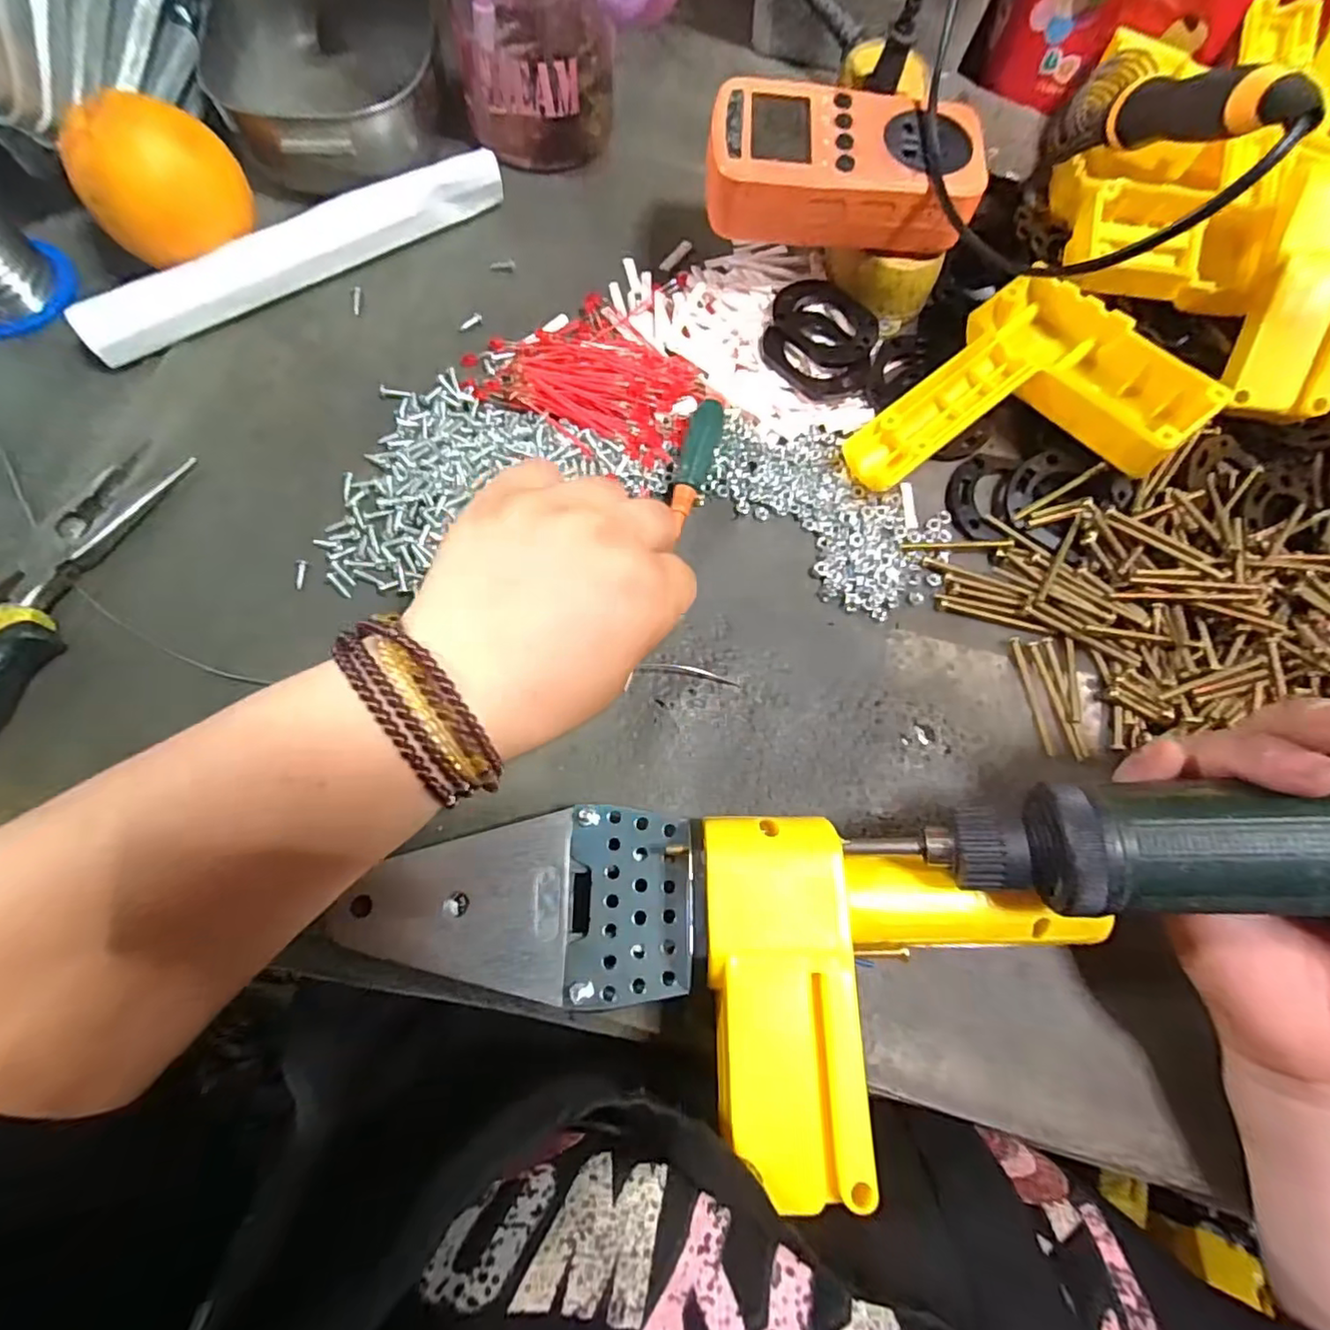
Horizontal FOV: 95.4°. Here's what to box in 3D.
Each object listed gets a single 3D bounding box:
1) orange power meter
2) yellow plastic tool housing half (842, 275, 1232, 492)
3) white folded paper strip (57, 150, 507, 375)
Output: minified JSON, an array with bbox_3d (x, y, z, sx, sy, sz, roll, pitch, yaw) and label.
[{"bbox_3d":[0.085,-0.243,0.295,0.126,0.031,0.066,3,73,-2],"label":"orange power meter"},{"bbox_3d":[0.172,-0.119,0.297,0.147,0.042,0.117,-35,77,-12],"label":"yellow plastic tool housing half"},{"bbox_3d":[-0.189,-0.218,0.318,0.221,0.023,0.023,-33,77,-11],"label":"white folded paper strip"}]

